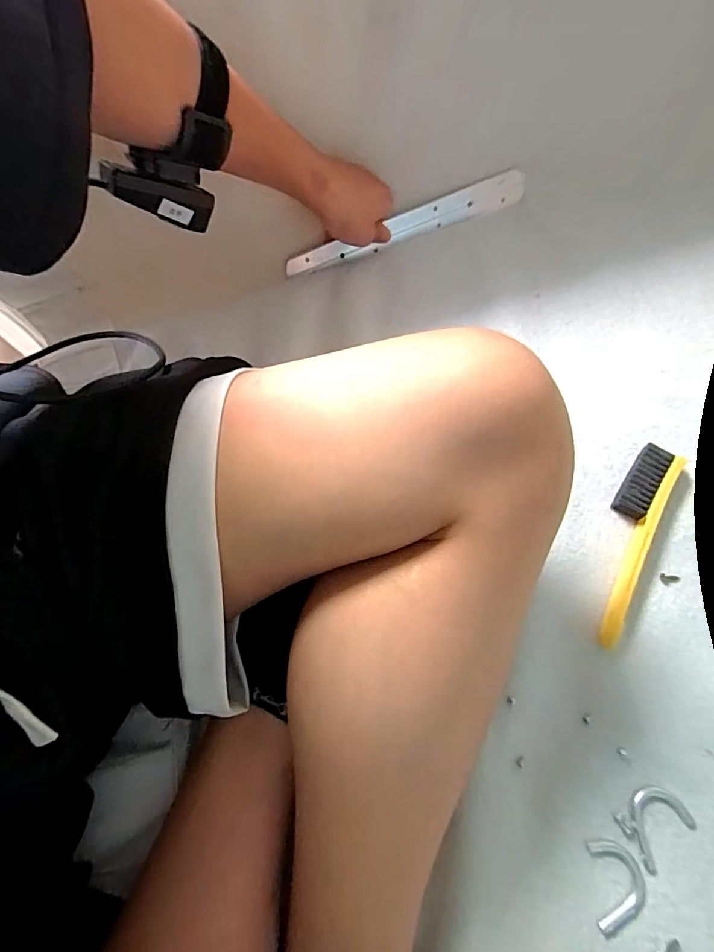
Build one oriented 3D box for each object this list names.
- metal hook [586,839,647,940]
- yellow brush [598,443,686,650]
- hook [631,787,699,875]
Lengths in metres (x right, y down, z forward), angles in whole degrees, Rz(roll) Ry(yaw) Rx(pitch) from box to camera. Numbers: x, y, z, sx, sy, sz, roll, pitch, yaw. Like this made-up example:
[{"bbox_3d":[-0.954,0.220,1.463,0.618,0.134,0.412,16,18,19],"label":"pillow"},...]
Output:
[{"bbox_3d":[0.169,0.263,0.280,0.032,0.004,0.047,0,70,3],"label":"metal hook"},{"bbox_3d":[0.221,0.052,0.355,0.033,0.018,0.168,26,73,12],"label":"yellow brush"},{"bbox_3d":[0.198,0.231,0.292,0.045,0.004,0.034,-35,72,-9],"label":"hook"}]

